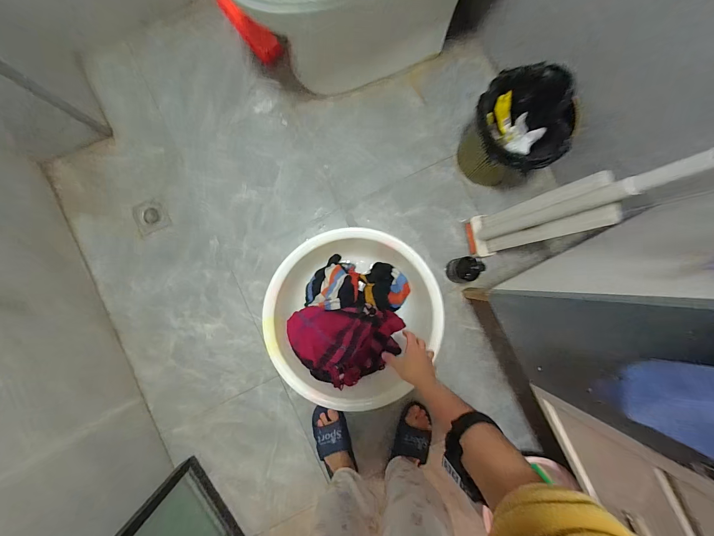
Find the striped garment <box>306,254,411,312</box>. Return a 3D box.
[{"bbox_3d":[0.005,0.054,0.911,0.295,0.089,0.153,9,86,-2],"label":"striped garment"}]

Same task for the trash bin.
[{"bbox_3d":[0.424,-0.373,0.845,0.237,0.230,0.237,0,88,-2],"label":"trash bin"}]

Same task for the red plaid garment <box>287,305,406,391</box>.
[{"bbox_3d":[-0.033,0.214,0.863,0.317,0.081,0.211,-1,87,-2],"label":"red plaid garment"}]

